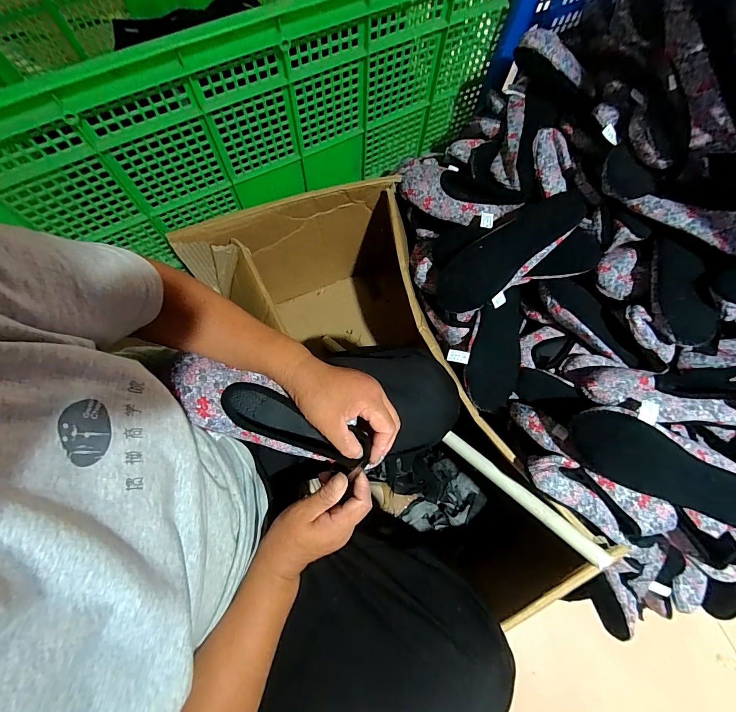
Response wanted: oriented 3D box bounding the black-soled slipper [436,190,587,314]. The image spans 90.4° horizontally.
[{"bbox_3d":[0.222,-0.167,0.593,0.258,0.046,0.096,-38,77,8],"label":"black-soled slipper"}]

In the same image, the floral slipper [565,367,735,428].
[{"bbox_3d":[0.452,0.053,0.540,0.271,0.068,0.103,6,72,16],"label":"floral slipper"}]

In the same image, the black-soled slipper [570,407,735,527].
[{"bbox_3d":[0.411,0.151,0.510,0.259,0.099,0.055,30,29,14],"label":"black-soled slipper"}]

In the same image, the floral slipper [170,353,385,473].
[{"bbox_3d":[-0.108,0.068,0.394,0.220,0.049,0.068,26,73,-3],"label":"floral slipper"}]

